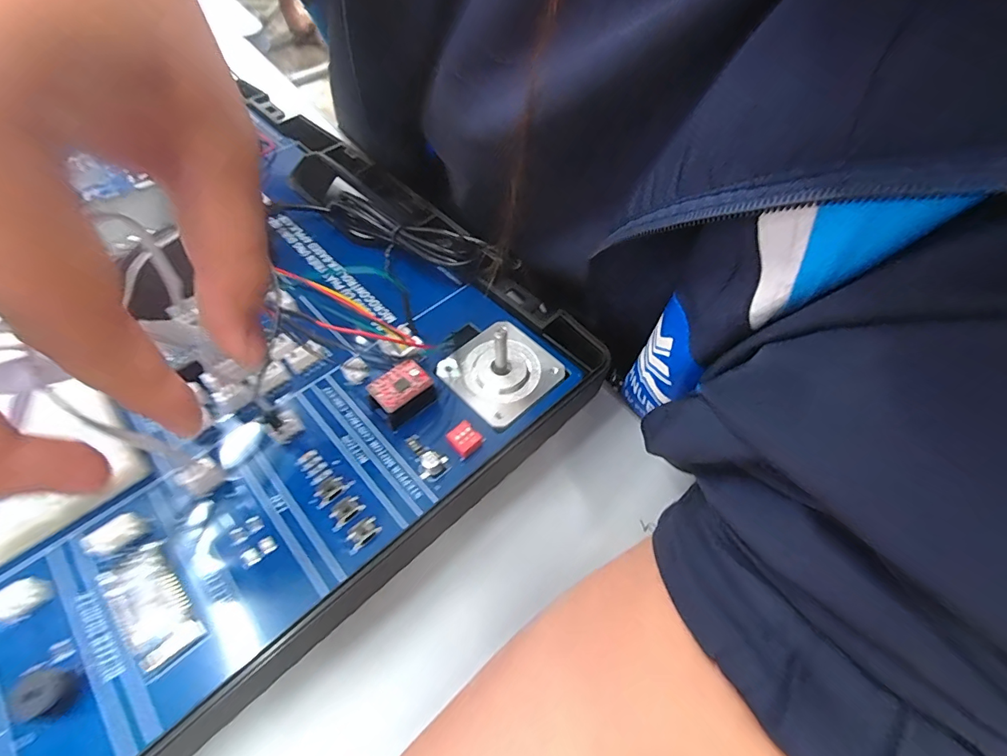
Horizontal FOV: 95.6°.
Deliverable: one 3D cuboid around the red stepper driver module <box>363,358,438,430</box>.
[{"bbox_3d":[-0.039,0.007,0.177,0.022,0.015,0.018,-34,62,-21],"label":"red stepper driver module"}]

